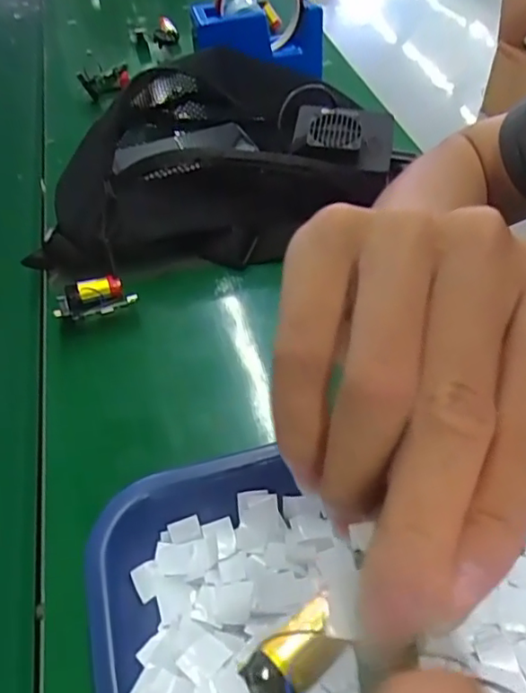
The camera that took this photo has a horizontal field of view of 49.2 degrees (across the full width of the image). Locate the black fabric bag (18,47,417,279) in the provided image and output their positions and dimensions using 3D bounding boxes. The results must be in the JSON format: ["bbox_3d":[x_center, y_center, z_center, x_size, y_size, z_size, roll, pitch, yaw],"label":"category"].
[{"bbox_3d":[-0.049,-0.164,0.461,0.274,0.093,0.188,-15,51,-15],"label":"black fabric bag"}]

